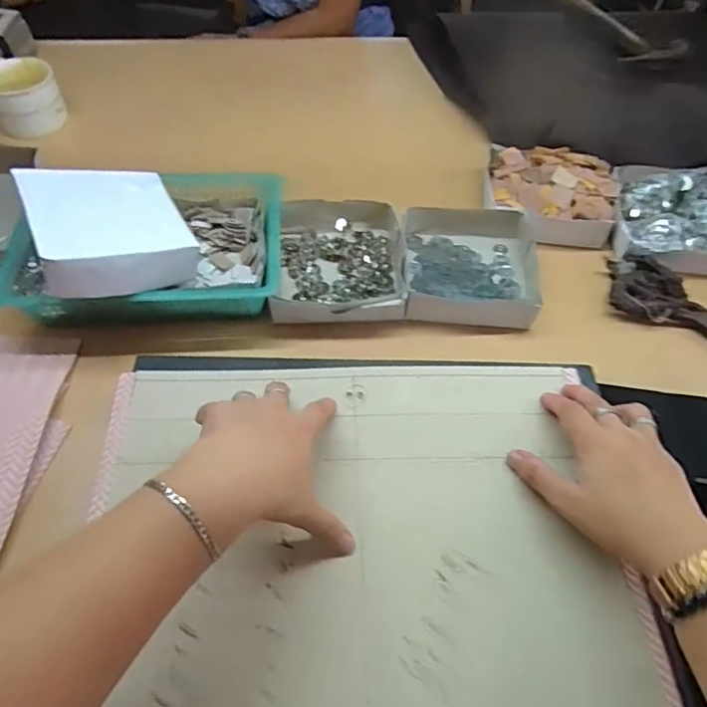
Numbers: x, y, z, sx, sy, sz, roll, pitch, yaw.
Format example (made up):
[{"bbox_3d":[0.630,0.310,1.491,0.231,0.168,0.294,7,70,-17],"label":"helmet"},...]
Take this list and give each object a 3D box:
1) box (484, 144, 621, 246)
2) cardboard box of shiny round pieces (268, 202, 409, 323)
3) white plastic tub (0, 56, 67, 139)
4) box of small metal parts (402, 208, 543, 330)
[{"bbox_3d":[0.219,-0.183,0.637,0.143,0.038,0.141,7,55,3],"label":"box"},{"bbox_3d":[-0.013,-0.093,0.586,0.131,0.037,0.163,1,54,-2],"label":"cardboard box of shiny round pieces"},{"bbox_3d":[-0.411,-0.319,0.710,0.085,0.060,0.079,1,54,-1],"label":"white plastic tub"},{"bbox_3d":[0.121,-0.098,0.598,0.140,0.034,0.153,3,54,0],"label":"box of small metal parts"}]

